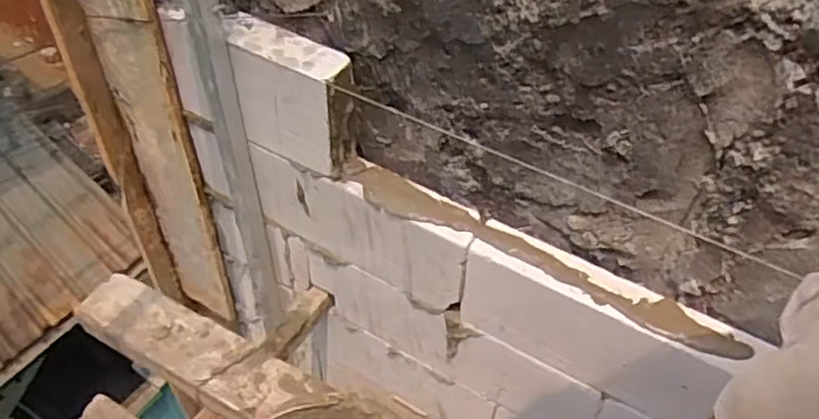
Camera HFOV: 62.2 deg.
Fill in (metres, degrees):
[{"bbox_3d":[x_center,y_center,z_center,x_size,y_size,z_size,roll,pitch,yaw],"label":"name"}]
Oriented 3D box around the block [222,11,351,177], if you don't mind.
[{"bbox_3d":[-0.183,-0.175,1.080,0.219,0.203,0.079,23,51,18],"label":"block"}]

